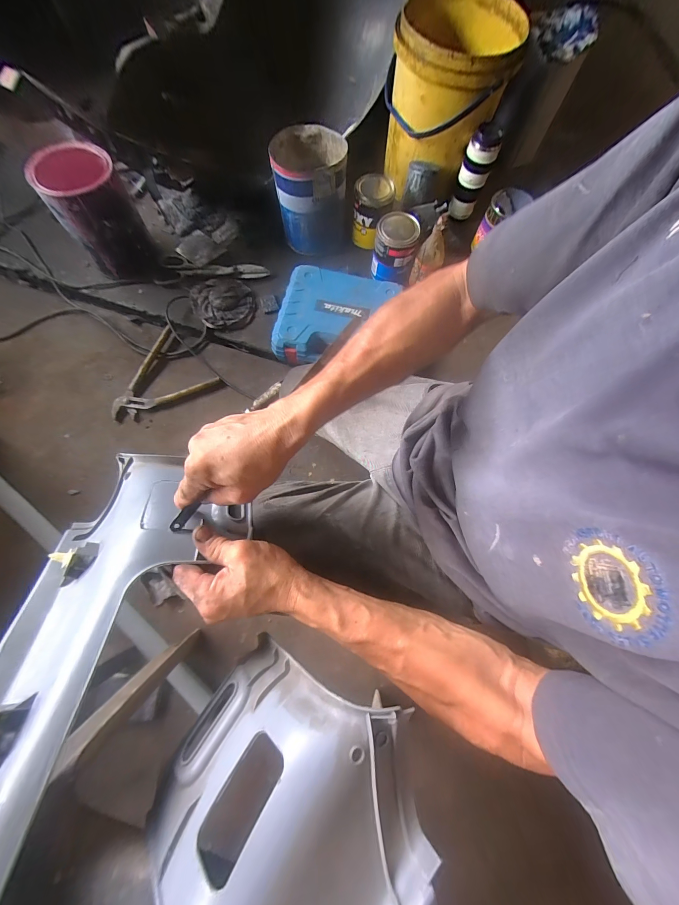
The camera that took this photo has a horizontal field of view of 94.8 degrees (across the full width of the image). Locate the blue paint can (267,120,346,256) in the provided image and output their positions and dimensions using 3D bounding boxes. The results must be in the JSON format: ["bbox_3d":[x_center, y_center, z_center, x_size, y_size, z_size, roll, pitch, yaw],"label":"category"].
[{"bbox_3d":[-0.070,-0.643,0.777,0.163,0.208,0.158,0,76,-1],"label":"blue paint can"}]

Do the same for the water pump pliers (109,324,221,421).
[{"bbox_3d":[-0.416,-0.153,0.711,0.176,0.029,0.222,42,79,9],"label":"water pump pliers"}]

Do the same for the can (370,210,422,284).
[{"bbox_3d":[0.135,-0.502,0.776,0.099,0.112,0.106,8,76,1],"label":"can"}]

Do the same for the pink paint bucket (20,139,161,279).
[{"bbox_3d":[-0.553,-0.547,0.728,0.153,0.207,0.155,-27,78,-8],"label":"pink paint bucket"}]

